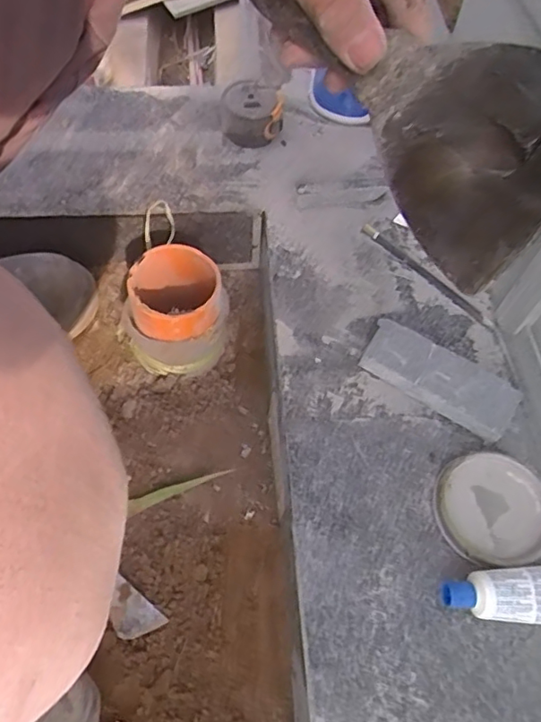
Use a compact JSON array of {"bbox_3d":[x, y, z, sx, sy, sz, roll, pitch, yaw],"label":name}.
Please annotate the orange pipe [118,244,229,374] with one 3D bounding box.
[{"bbox_3d":[-0.082,-0.046,0.551,0.076,0.095,0.077,16,60,7],"label":"orange pipe"}]

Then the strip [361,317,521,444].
[{"bbox_3d":[0.143,0.014,0.483,0.130,0.022,0.051,30,64,16],"label":"strip"}]

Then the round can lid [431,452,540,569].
[{"bbox_3d":[0.172,0.112,0.435,0.090,0.009,0.085,0,59,-1],"label":"round can lid"}]

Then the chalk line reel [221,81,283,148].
[{"bbox_3d":[-0.019,-0.272,0.628,0.068,0.048,0.052,-9,60,-6],"label":"chalk line reel"}]

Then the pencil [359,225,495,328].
[{"bbox_3d":[0.149,-0.086,0.552,0.012,0.006,0.157,-36,66,-20],"label":"pencil"}]

